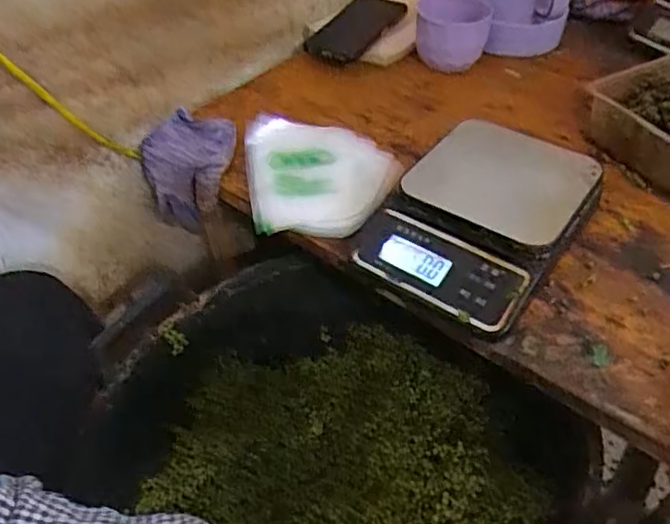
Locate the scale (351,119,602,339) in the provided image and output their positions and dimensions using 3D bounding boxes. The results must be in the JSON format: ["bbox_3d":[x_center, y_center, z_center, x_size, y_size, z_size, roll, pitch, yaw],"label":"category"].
[{"bbox_3d":[0.124,-0.040,0.551,0.148,0.065,0.205,28,53,26],"label":"scale"}]

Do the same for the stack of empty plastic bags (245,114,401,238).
[{"bbox_3d":[-0.014,-0.083,0.606,0.143,0.027,0.143,7,49,-3],"label":"stack of empty plastic bags"}]

